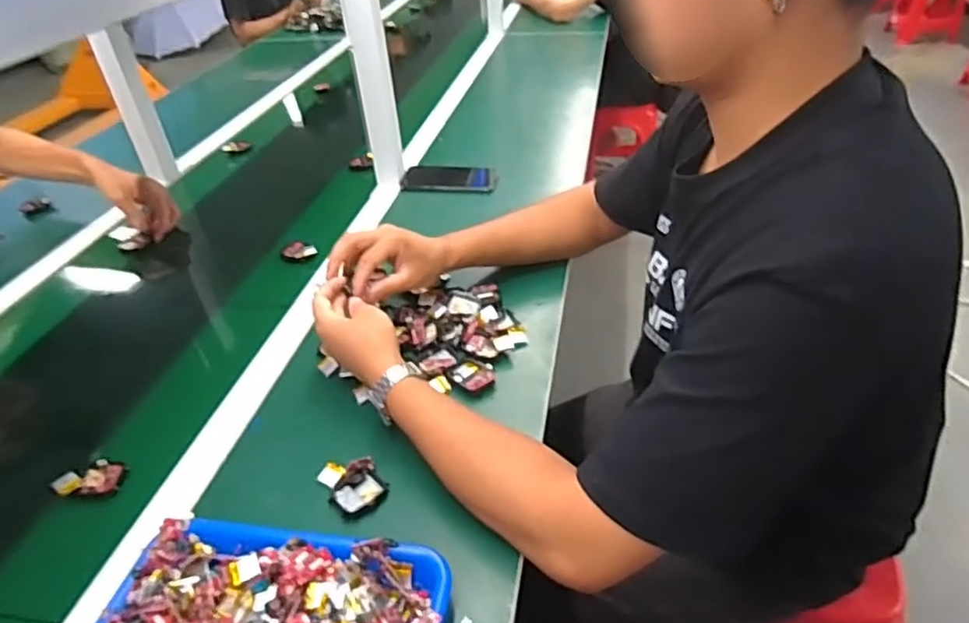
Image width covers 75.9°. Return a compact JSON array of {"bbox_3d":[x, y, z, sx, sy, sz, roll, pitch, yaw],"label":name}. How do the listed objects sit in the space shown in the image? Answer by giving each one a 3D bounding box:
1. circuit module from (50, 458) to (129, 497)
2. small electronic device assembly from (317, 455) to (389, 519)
[{"bbox_3d":[-0.375,0.158,0.593,0.057,0.017,0.035,-10,38,-7],"label":"circuit module"},{"bbox_3d":[-0.119,0.157,0.567,0.050,0.019,0.059,-22,41,-21],"label":"small electronic device assembly"}]

